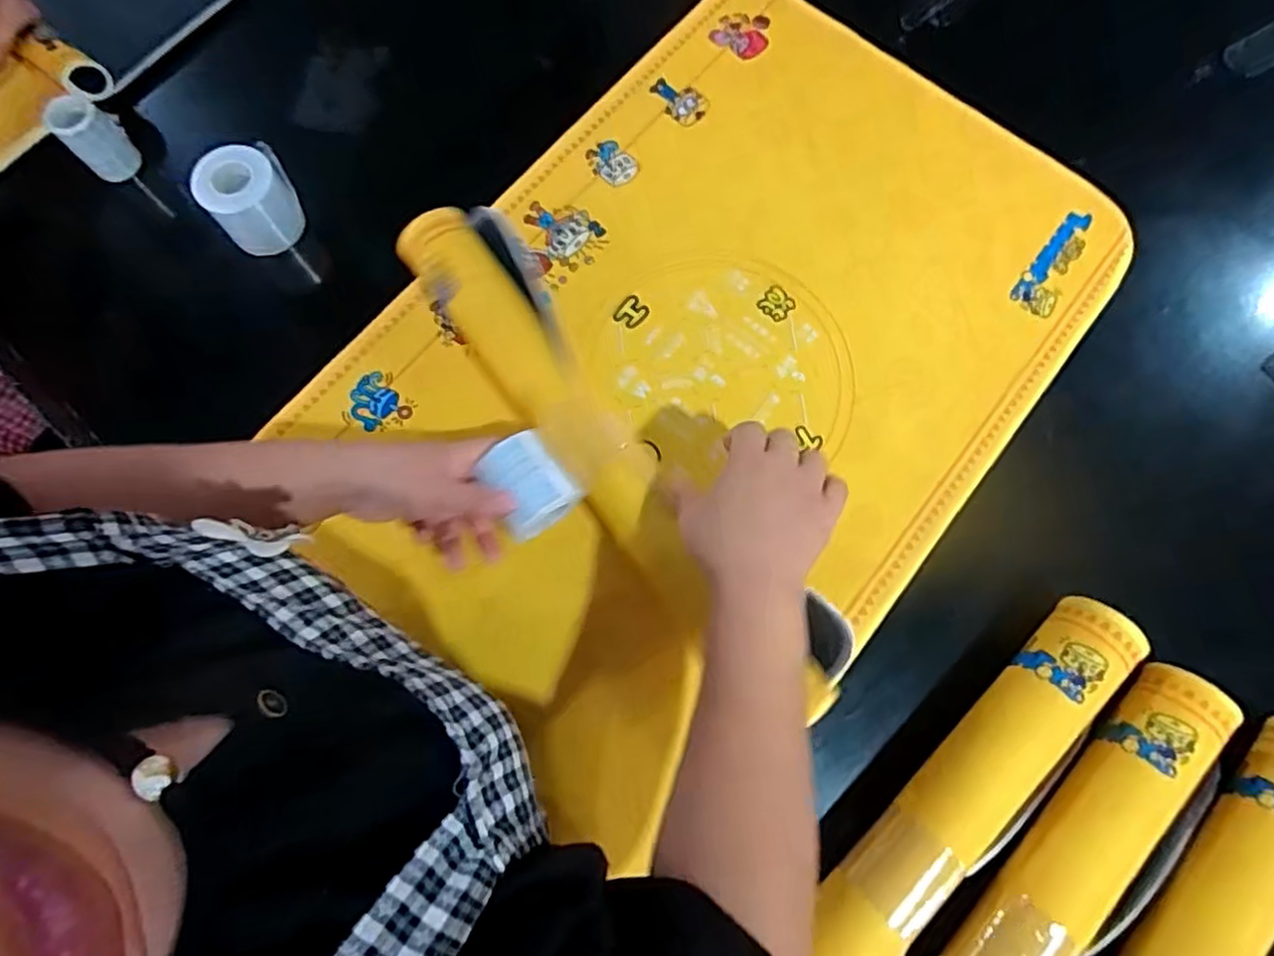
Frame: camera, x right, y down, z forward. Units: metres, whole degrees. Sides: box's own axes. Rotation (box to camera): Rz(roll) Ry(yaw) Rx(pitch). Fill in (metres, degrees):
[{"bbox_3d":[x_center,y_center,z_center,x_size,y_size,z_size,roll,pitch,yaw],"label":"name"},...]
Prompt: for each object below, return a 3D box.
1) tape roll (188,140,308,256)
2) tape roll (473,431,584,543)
[{"bbox_3d":[-0.339,-0.242,0.602,0.077,0.067,0.069,-36,79,-9],"label":"tape roll"},{"bbox_3d":[-0.085,0.006,0.533,0.059,0.050,0.066,-36,79,-9],"label":"tape roll"}]

